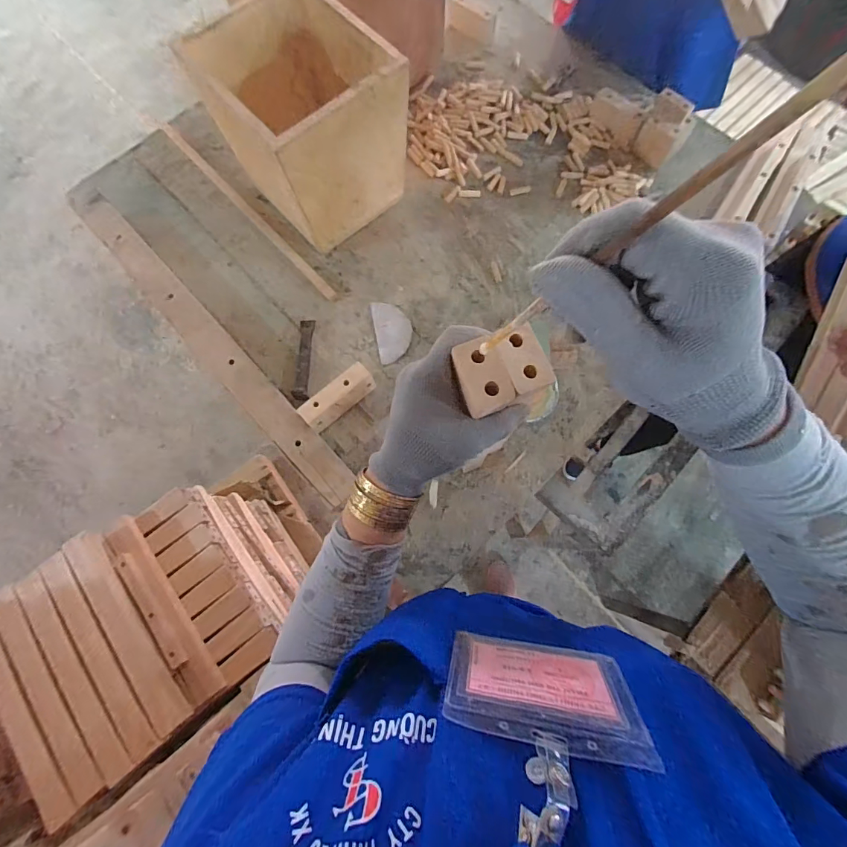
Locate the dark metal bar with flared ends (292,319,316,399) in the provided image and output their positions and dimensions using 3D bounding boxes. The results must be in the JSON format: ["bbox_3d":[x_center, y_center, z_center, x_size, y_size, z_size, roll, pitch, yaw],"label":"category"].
[{"bbox_3d":[-0.194,-0.106,0.674,0.023,0.013,0.142,0,74,-2],"label":"dark metal bar with flared ends"}]

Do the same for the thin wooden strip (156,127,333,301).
[{"bbox_3d":[-0.336,-0.402,0.772,0.020,0.014,0.534,-41,78,-9],"label":"thin wooden strip"}]

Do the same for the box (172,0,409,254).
[{"bbox_3d":[-0.182,-0.465,0.662,0.214,0.232,0.252,-40,77,-9],"label":"box"}]

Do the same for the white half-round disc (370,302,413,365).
[{"bbox_3d":[-0.051,-0.156,0.697,0.060,0.013,0.103,-10,74,-5],"label":"white half-round disc"}]

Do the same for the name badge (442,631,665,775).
[{"bbox_3d":[0.066,0.148,0.235,0.100,0.082,0.004,5,94,11],"label":"name badge"}]

